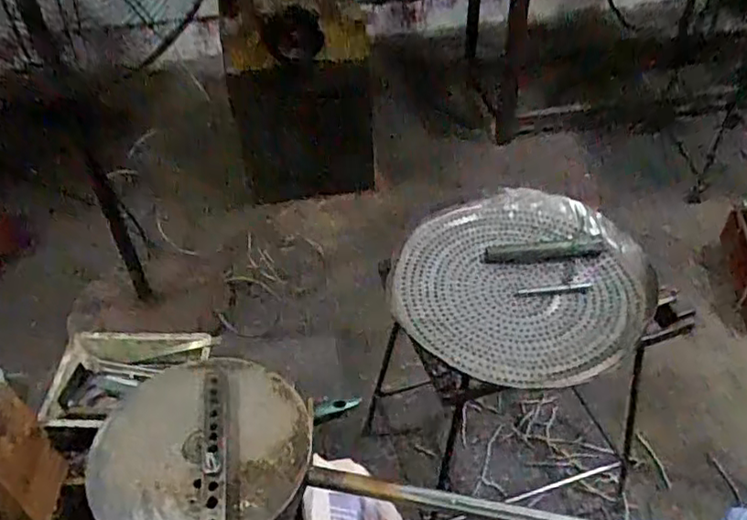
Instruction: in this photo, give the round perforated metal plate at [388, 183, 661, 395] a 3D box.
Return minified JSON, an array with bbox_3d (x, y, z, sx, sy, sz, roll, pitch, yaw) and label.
[{"bbox_3d":[0.225,0.029,0.935,0.338,0.033,0.379,30,52,29],"label":"round perforated metal plate"}]

